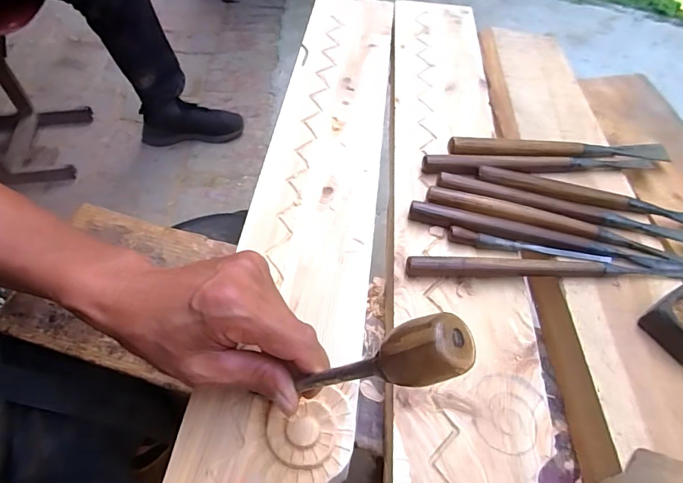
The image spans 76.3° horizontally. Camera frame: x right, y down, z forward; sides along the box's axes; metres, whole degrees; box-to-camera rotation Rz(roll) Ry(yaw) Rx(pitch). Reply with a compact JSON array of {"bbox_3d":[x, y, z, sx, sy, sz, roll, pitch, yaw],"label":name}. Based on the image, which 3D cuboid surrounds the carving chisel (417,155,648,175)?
[{"bbox_3d":[0.208,-0.077,0.446,0.248,0.022,0.024,-3,56,-2],"label":"carving chisel"}]

